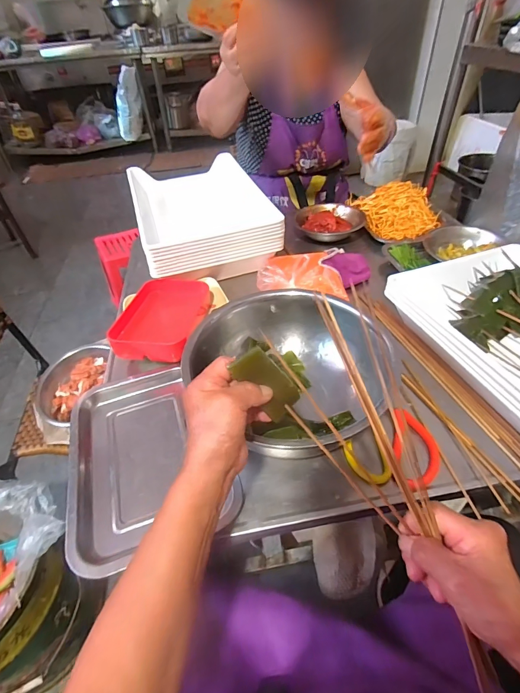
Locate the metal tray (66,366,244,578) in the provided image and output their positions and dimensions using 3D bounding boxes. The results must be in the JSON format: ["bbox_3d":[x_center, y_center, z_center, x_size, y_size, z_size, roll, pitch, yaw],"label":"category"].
[{"bbox_3d":[-0.143,0.130,0.454,0.179,0.030,0.252,-16,45,-12],"label":"metal tray"}]

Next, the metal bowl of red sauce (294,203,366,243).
[{"bbox_3d":[0.165,-0.299,0.843,0.164,0.045,0.131,5,45,9],"label":"metal bowl of red sauce"}]

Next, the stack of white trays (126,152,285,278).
[{"bbox_3d":[-0.134,-0.300,0.782,0.259,0.086,0.366,-15,45,-11],"label":"stack of white trays"}]

